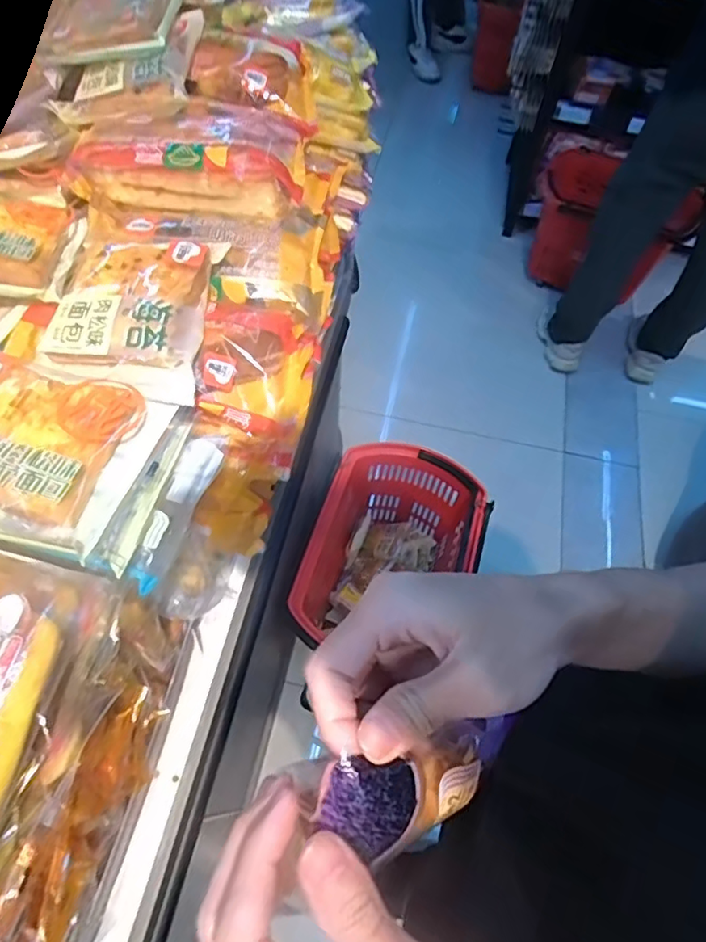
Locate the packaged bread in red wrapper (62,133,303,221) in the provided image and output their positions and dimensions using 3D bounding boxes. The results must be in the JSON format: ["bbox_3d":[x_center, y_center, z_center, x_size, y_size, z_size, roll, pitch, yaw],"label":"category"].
[{"bbox_3d":[-0.137,-0.240,0.466,0.180,0.050,0.038,4,61,-1],"label":"packaged bread in red wrapper"}]

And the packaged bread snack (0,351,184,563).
[{"bbox_3d":[-0.183,-0.019,0.318,0.132,0.022,0.106,16,61,5],"label":"packaged bread snack"}]

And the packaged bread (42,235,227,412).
[{"bbox_3d":[-0.152,-0.116,0.393,0.102,0.027,0.132,6,61,0],"label":"packaged bread"}]

